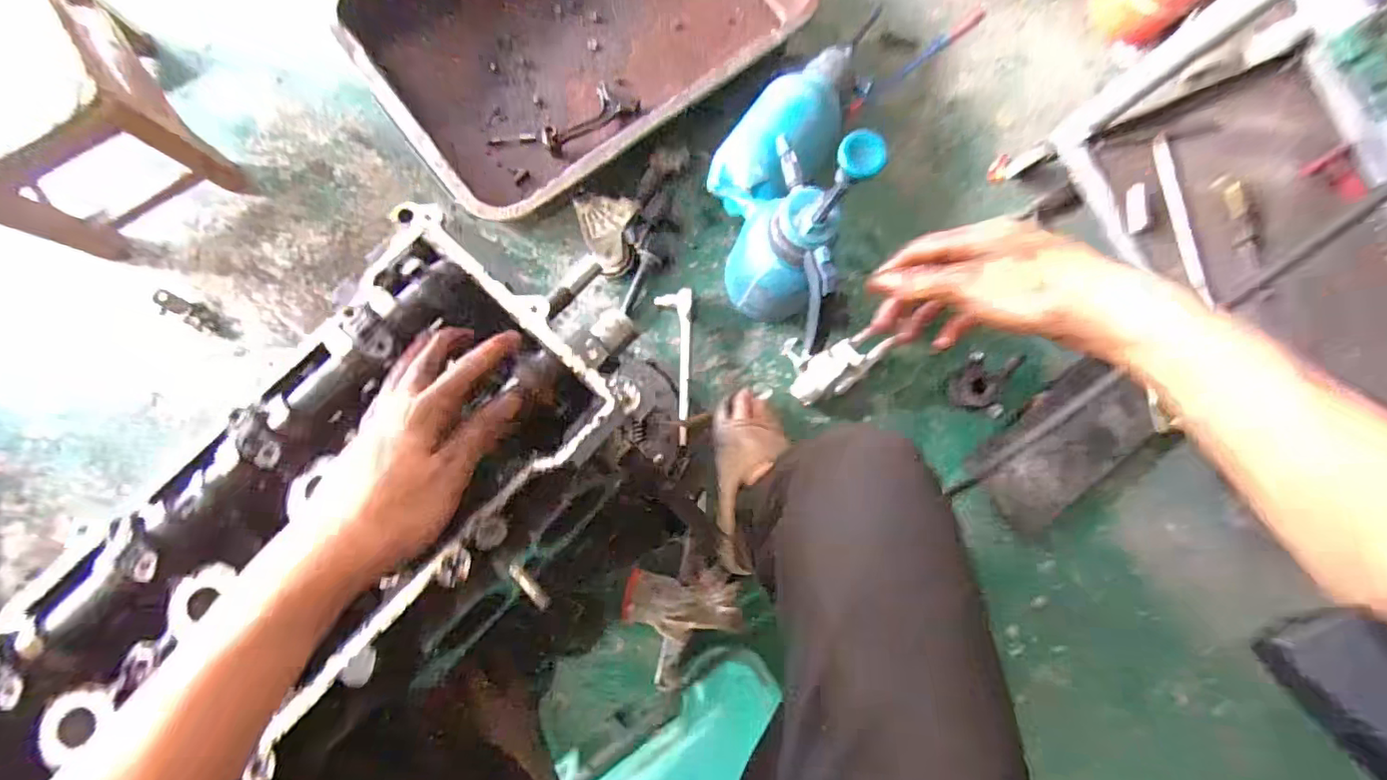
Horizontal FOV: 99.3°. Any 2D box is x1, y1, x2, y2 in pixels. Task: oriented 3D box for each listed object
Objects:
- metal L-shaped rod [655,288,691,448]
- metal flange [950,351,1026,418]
[{"bbox_3d":[-0.030,-0.037,0.892,0.052,0.035,0.236,1,84,-5],"label":"metal L-shaped rod"},{"bbox_3d":[0.448,-0.014,0.908,0.080,0.011,0.096,20,104,14],"label":"metal flange"}]

